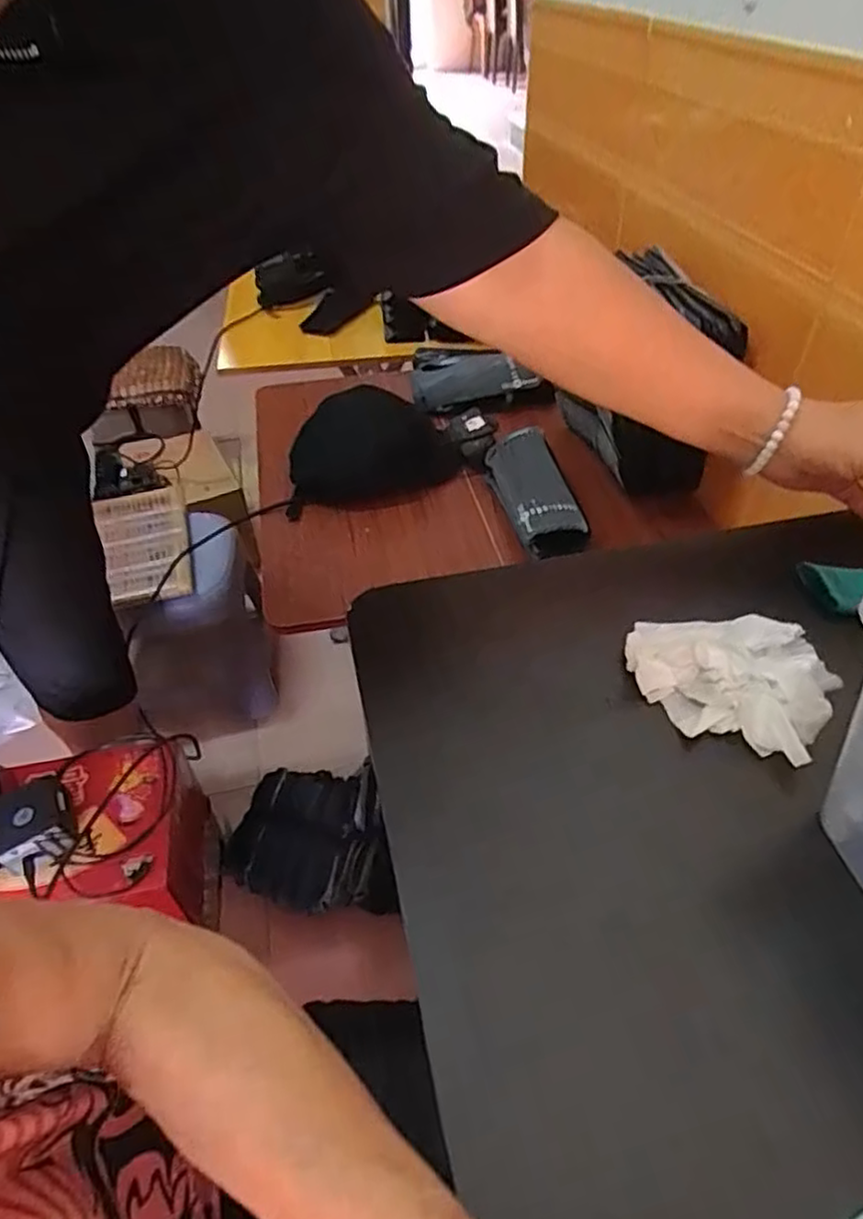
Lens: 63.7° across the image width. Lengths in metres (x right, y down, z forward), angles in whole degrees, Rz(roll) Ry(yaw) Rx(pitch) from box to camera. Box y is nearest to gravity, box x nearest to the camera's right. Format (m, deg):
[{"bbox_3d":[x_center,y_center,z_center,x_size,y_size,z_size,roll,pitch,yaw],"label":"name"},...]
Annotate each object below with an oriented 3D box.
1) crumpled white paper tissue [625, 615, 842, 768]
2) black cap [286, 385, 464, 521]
[{"bbox_3d":[0.176,0.035,0.413,0.112,0.031,0.085,18,48,19],"label":"crumpled white paper tissue"},{"bbox_3d":[-0.085,-0.210,0.934,0.242,0.105,0.123,-14,46,-12],"label":"black cap"}]

